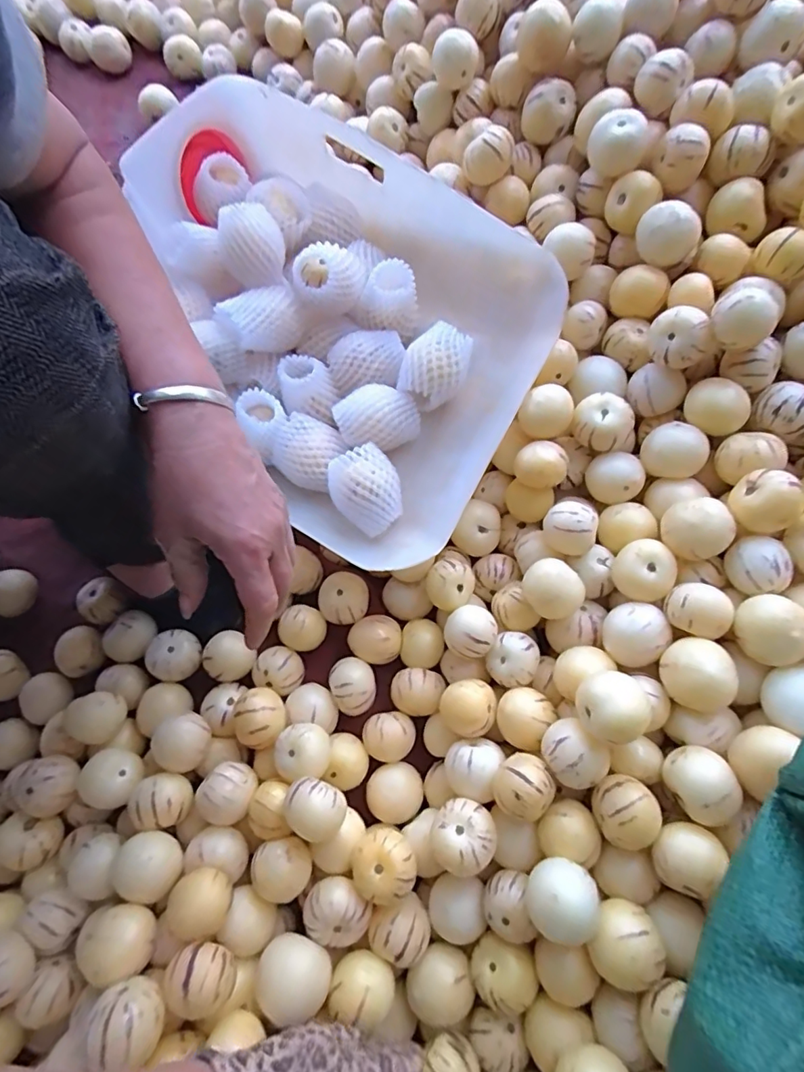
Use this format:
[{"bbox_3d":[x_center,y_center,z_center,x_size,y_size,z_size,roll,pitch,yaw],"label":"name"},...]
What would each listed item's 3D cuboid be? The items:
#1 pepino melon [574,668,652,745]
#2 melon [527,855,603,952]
[{"bbox_3d":[0.156,0.130,0.404,0.043,0.057,0.050,6,74,2],"label":"pepino melon"},{"bbox_3d":[0.112,0.256,0.376,0.049,0.046,0.049,0,74,0],"label":"melon"}]

